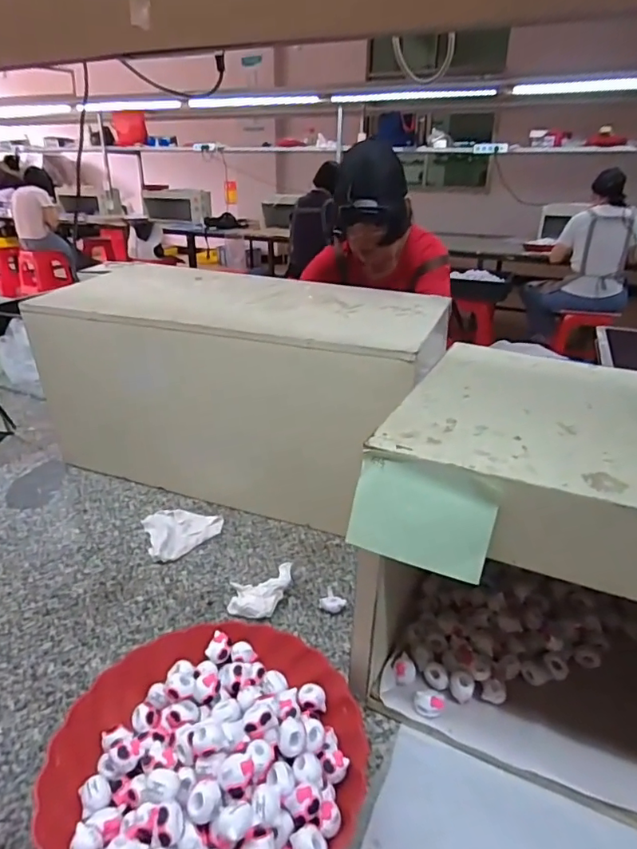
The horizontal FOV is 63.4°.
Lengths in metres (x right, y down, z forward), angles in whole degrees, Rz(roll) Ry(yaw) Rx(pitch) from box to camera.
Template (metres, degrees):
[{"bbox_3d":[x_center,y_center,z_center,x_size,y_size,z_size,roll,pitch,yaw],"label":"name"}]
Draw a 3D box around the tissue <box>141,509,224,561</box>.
[{"bbox_3d":[-0.201,0.144,0.727,0.104,0.014,0.107,21,32,35],"label":"tissue"}]

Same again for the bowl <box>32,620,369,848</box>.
[{"bbox_3d":[-0.088,0.267,0.419,0.235,0.067,0.226,1,26,0],"label":"bowl"}]

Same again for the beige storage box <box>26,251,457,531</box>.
[{"bbox_3d":[-0.135,-0.056,0.830,0.604,0.295,0.259,11,28,19],"label":"beige storage box"}]

